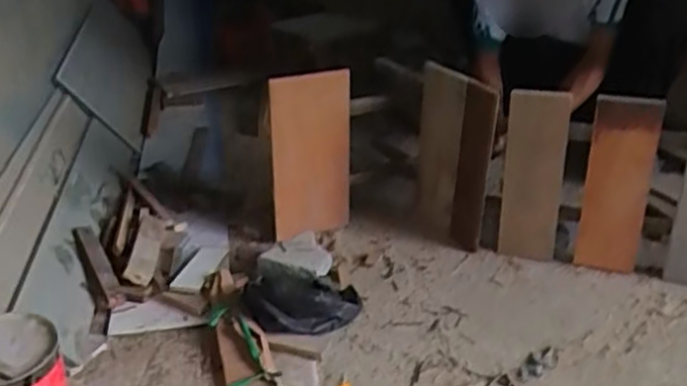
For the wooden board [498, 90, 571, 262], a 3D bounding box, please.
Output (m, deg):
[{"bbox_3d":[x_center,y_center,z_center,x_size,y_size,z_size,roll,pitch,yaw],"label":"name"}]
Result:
[{"bbox_3d":[0.385,-0.031,1.415,0.117,0.352,0.027,7,25,16],"label":"wooden board"}]

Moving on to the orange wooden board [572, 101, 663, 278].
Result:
[{"bbox_3d":[0.526,-0.010,1.352,0.118,0.348,0.030,17,31,31],"label":"orange wooden board"}]

